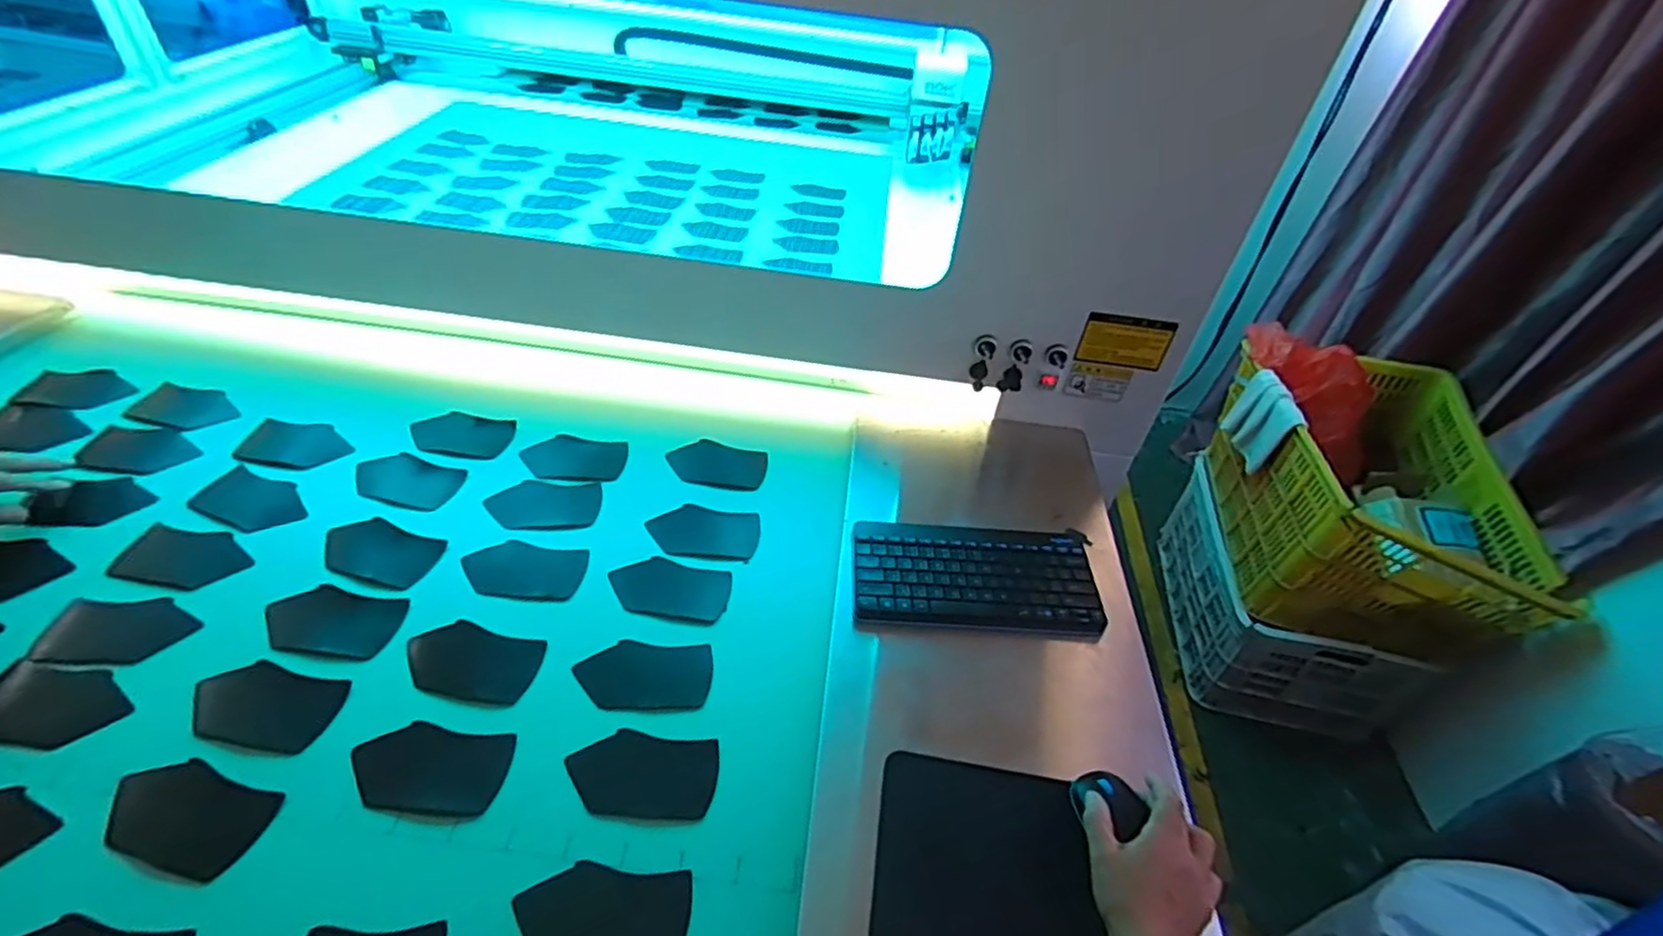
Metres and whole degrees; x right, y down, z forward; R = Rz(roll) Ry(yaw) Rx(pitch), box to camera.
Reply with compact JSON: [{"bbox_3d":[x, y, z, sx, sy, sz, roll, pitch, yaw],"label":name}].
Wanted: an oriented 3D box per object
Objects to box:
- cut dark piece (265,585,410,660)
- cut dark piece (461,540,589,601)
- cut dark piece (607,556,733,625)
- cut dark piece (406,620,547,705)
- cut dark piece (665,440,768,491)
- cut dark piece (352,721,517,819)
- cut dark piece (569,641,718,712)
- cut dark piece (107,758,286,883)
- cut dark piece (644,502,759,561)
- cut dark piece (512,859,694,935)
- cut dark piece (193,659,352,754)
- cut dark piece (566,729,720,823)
[{"bbox_3d":[-0.534,0.164,0.750,0.135,0.004,0.076,7,43,0],"label":"cut dark piece"},{"bbox_3d":[-0.359,0.119,0.820,0.134,0.007,0.075,7,43,1],"label":"cut dark piece"},{"bbox_3d":[-0.187,0.140,0.813,0.135,0.004,0.073,10,46,1],"label":"cut dark piece"},{"bbox_3d":[-0.369,0.198,0.717,0.133,0.007,0.074,12,47,5],"label":"cut dark piece"},{"bbox_3d":[-0.158,-0.004,0.973,0.132,0.004,0.076,12,49,4],"label":"cut dark piece"},{"bbox_3d":[-0.368,0.274,0.642,0.135,0.004,0.075,7,43,2],"label":"cut dark piece"},{"bbox_3d":[-0.194,0.217,0.734,0.136,0.005,0.074,3,43,-7],"label":"cut dark piece"},{"bbox_3d":[-0.547,0.295,0.595,0.133,0.006,0.073,17,46,8],"label":"cut dark piece"},{"bbox_3d":[-0.159,0.080,0.882,0.135,0.009,0.079,2,43,-4],"label":"cut dark piece"},{"bbox_3d":[-0.183,0.361,0.562,0.134,0.011,0.073,7,50,-4],"label":"cut dark piece"},{"bbox_3d":[-0.540,0.226,0.666,0.135,0.004,0.077,11,41,5],"label":"cut dark piece"},{"bbox_3d":[-0.174,0.285,0.651,0.133,0.006,0.075,6,43,0],"label":"cut dark piece"}]

